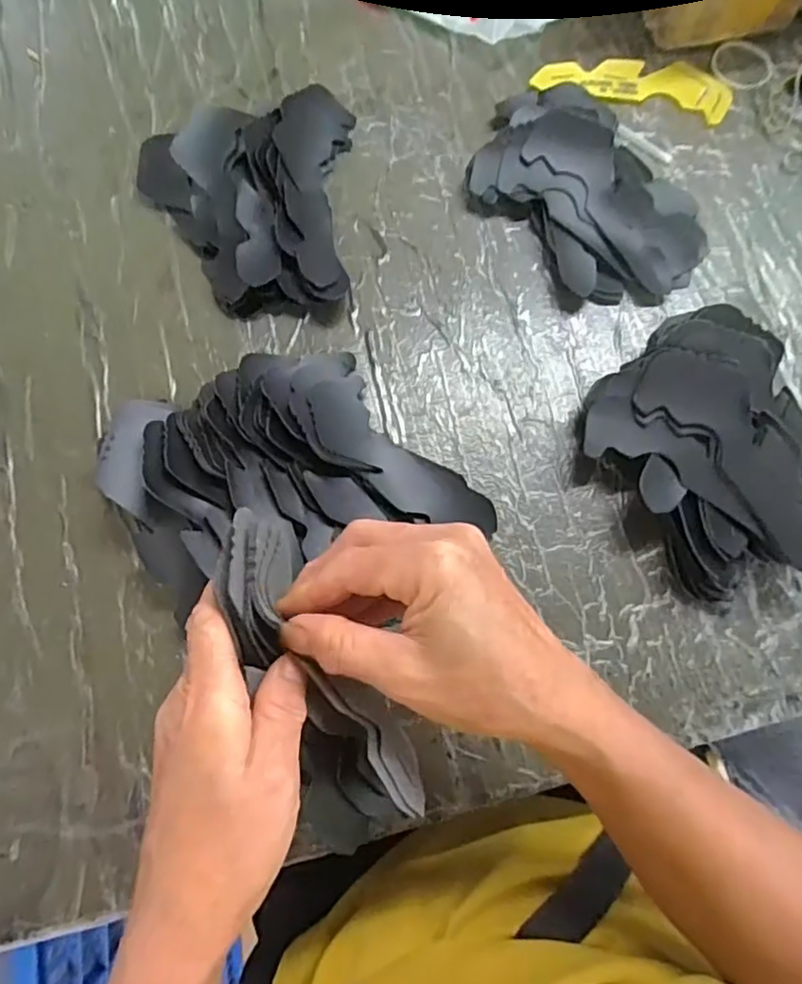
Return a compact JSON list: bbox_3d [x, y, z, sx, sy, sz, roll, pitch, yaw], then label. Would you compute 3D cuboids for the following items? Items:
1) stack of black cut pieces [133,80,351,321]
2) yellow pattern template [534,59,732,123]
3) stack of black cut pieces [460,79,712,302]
[{"bbox_3d":[-0.106,-0.201,0.438,0.146,0.033,0.156,-6,77,-3],"label":"stack of black cut pieces"},{"bbox_3d":[0.175,-0.311,0.479,0.146,0.007,0.048,9,77,1],"label":"yellow pattern template"},{"bbox_3d":[0.130,-0.210,0.439,0.116,0.032,0.177,-35,80,-9],"label":"stack of black cut pieces"}]

